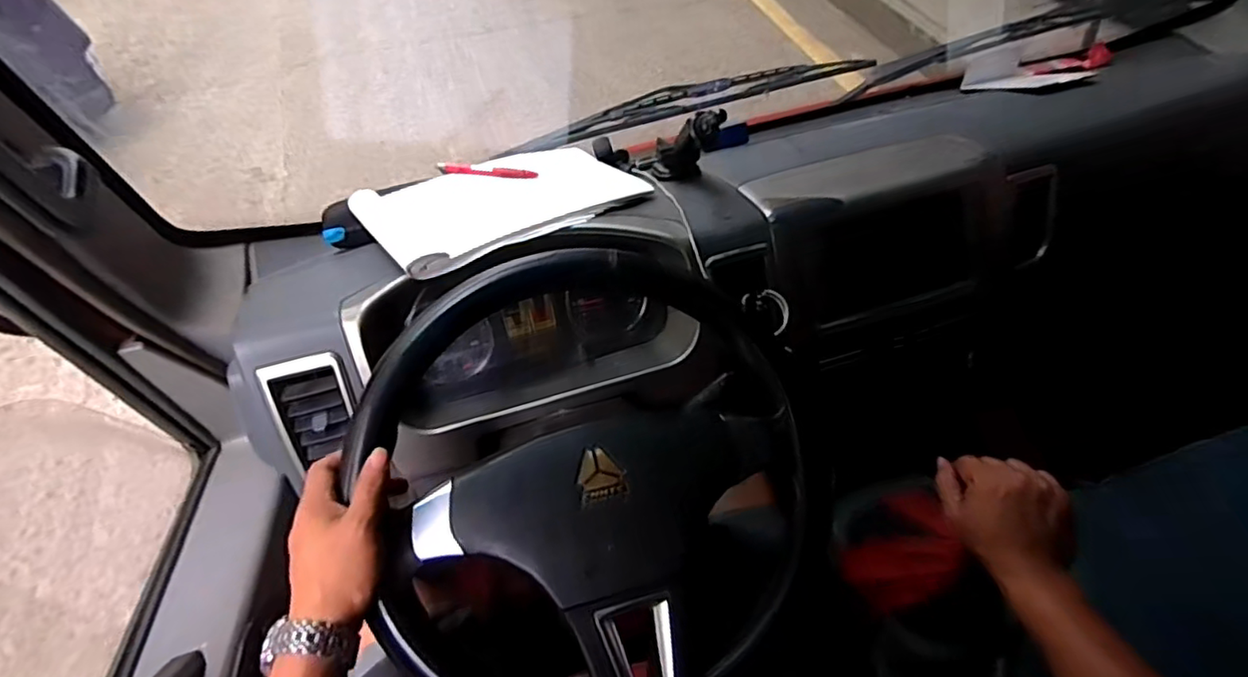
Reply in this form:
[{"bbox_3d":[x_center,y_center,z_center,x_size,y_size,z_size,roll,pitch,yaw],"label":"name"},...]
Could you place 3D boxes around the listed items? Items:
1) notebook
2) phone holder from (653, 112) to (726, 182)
[{"bbox_3d":[-0.151,-0.173,0.736,0.310,0.013,0.223,-28,46,-29],"label":"notebook"},{"bbox_3d":[0.079,-0.232,0.733,0.058,0.164,0.043,-22,89,-13],"label":"phone holder"}]

